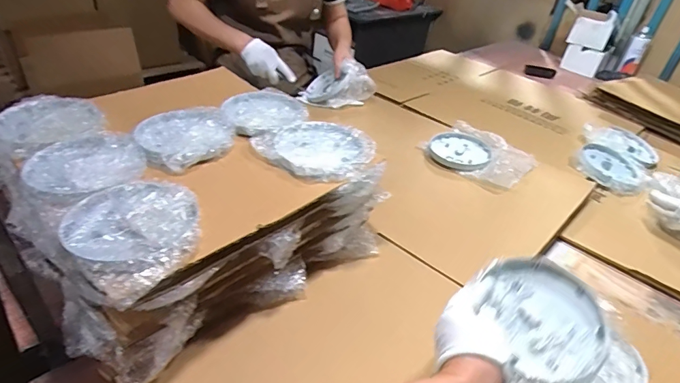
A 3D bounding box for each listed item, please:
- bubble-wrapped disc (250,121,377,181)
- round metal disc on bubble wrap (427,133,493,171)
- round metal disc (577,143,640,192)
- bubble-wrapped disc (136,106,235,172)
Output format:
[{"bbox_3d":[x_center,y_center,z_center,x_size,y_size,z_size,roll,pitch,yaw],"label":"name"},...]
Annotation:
[{"bbox_3d":[-0.032,-0.069,0.633,0.156,0.019,0.151,5,36,-3],"label":"bubble-wrapped disc"},{"bbox_3d":[0.267,-0.090,0.925,0.135,0.025,0.126,5,36,-3],"label":"round metal disc on bubble wrap"},{"bbox_3d":[0.617,-0.058,0.948,0.128,0.030,0.143,29,41,27],"label":"round metal disc"},{"bbox_3d":[-0.228,-0.086,0.624,0.124,0.024,0.145,32,43,30],"label":"bubble-wrapped disc"}]

